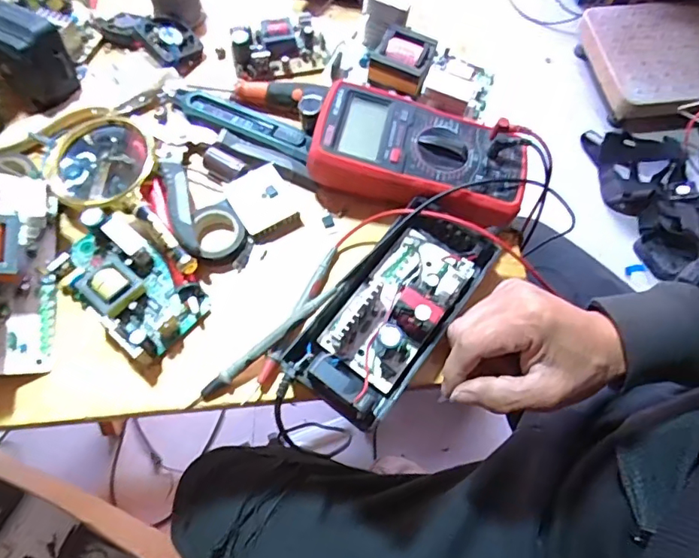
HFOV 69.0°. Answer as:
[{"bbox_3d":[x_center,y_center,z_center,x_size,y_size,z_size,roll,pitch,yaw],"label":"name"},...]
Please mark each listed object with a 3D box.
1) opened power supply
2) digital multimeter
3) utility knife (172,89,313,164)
[{"bbox_3d":[0.036,0.017,0.388,0.080,0.048,0.187,36,69,12],"label":"opened power supply"},{"bbox_3d":[0.064,-0.105,0.443,0.185,0.048,0.095,17,66,4],"label":"digital multimeter"},{"bbox_3d":[-0.100,-0.147,0.474,0.141,0.012,0.034,23,67,7],"label":"utility knife"}]

